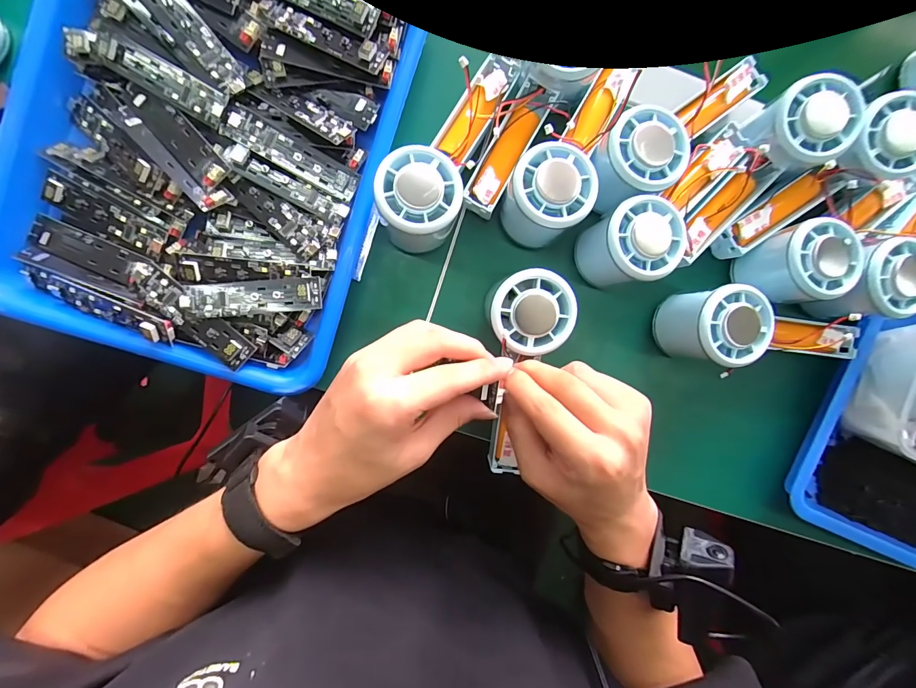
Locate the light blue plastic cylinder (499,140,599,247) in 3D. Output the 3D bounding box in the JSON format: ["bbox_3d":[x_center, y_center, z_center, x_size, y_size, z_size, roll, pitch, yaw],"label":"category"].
[{"bbox_3d":[0.063,-0.106,0.289,0.055,0.062,0.058,0,91,-4],"label":"light blue plastic cylinder"}]

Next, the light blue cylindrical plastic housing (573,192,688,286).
[{"bbox_3d":[0.124,-0.072,0.292,0.057,0.060,0.054,0,91,-4],"label":"light blue cylindrical plastic housing"}]

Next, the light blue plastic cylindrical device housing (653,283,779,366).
[{"bbox_3d":[0.190,-0.014,0.298,0.060,0.063,0.055,0,91,-4],"label":"light blue plastic cylindrical device housing"}]

